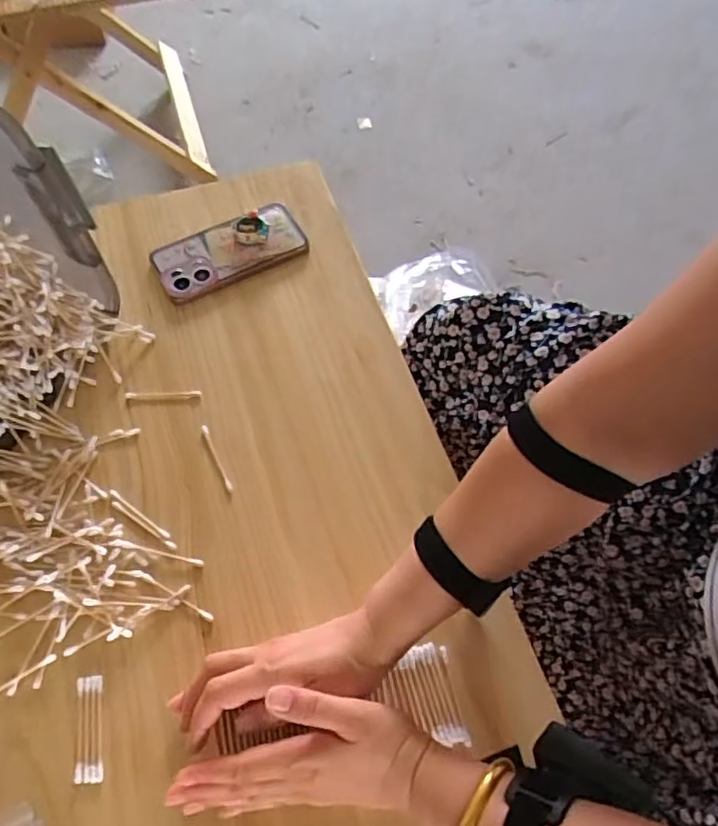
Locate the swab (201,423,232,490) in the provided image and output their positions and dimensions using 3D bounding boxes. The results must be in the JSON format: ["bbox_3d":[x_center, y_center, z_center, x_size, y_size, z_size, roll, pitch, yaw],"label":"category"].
[{"bbox_3d":[-0.131,0.040,0.580,0.006,0.004,0.072,-22,63,-15],"label":"swab"}]

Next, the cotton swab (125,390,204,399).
[{"bbox_3d":[-0.191,-0.018,0.614,0.072,0.004,0.009,0,60,-3],"label":"cotton swab"}]

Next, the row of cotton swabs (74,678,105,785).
[{"bbox_3d":[-0.201,0.235,0.472,0.020,0.004,0.072,-7,60,-7],"label":"row of cotton swabs"}]

